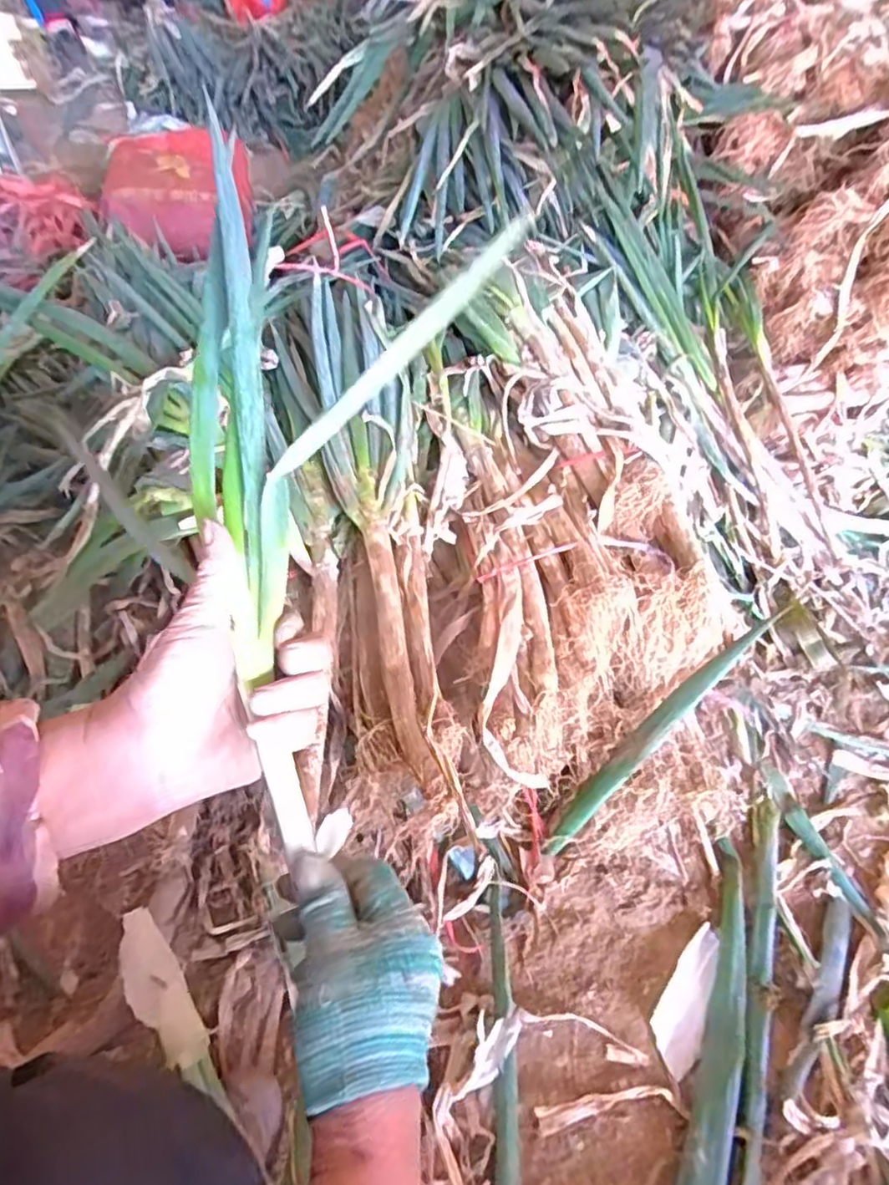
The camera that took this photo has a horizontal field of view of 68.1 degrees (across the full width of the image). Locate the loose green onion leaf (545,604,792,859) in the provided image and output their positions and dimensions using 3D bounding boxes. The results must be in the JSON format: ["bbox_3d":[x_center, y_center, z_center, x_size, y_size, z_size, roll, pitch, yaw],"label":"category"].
[{"bbox_3d":[0.259,0.166,0.801,0.390,0.017,0.032,-46,63,0],"label":"loose green onion leaf"}]

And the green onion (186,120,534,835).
[{"bbox_3d":[-0.105,-0.091,0.418,0.221,0.051,0.448,18,69,-9],"label":"green onion"}]

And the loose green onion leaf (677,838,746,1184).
[{"bbox_3d":[0.273,0.497,0.669,0.046,0.021,0.491,22,51,8],"label":"loose green onion leaf"}]

